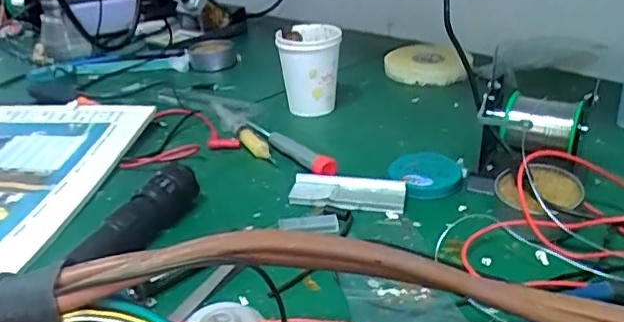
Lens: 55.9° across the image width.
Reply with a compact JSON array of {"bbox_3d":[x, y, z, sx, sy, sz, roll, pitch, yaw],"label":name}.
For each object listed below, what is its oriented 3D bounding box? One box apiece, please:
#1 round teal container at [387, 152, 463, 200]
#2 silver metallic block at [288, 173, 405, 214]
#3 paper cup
[{"bbox_3d":[0.099,0.010,0.514,0.061,0.014,0.063,3,29,12],"label":"round teal container"},{"bbox_3d":[0.030,0.026,0.498,0.094,0.013,0.040,3,29,12],"label":"silver metallic block"},{"bbox_3d":[-0.003,-0.104,0.666,0.070,0.085,0.068,-4,28,-2],"label":"paper cup"}]

